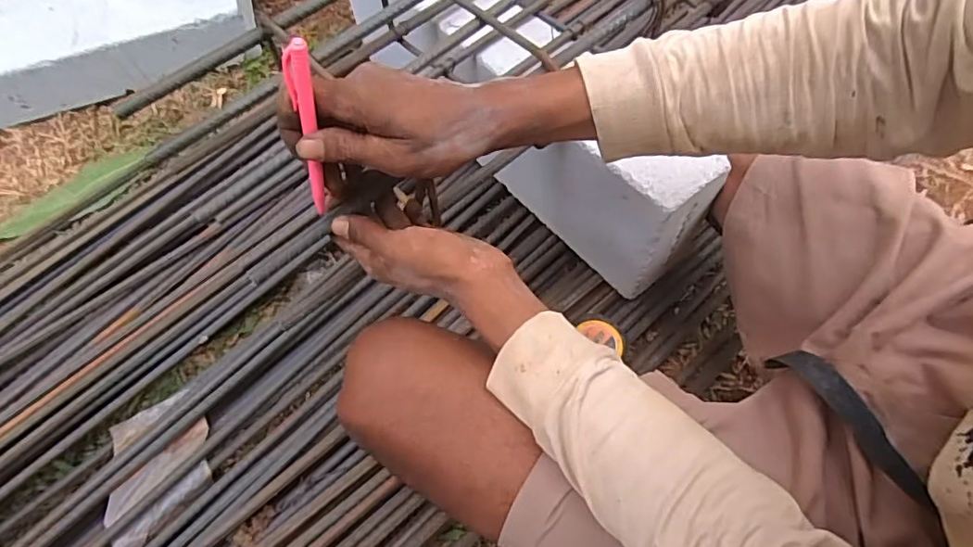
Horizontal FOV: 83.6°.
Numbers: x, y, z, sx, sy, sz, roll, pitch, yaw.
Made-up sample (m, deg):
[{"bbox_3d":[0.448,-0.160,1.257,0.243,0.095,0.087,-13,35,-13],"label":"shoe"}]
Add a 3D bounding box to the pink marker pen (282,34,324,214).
[{"bbox_3d":[-0.110,-0.086,0.341,0.017,0.131,0.011,8,54,0],"label":"pink marker pen"}]

